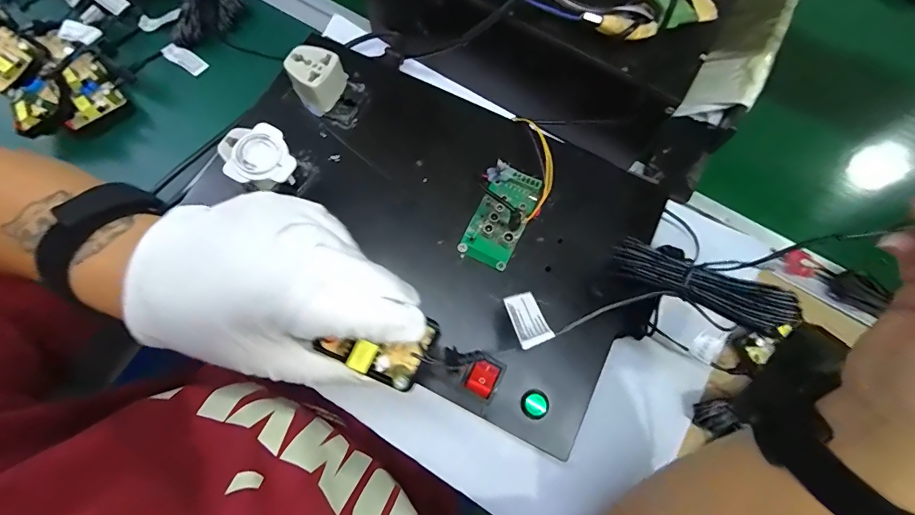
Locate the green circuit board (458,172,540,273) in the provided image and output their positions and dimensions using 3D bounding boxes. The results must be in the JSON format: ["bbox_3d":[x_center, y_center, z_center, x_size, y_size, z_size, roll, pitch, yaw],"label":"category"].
[{"bbox_3d":[0.034,-0.032,0.330,0.040,0.015,0.074,26,71,7],"label":"green circuit board"}]

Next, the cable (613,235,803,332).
[{"bbox_3d":[0.124,0.013,0.221,0.087,0.012,0.018,26,67,41],"label":"cable"}]

